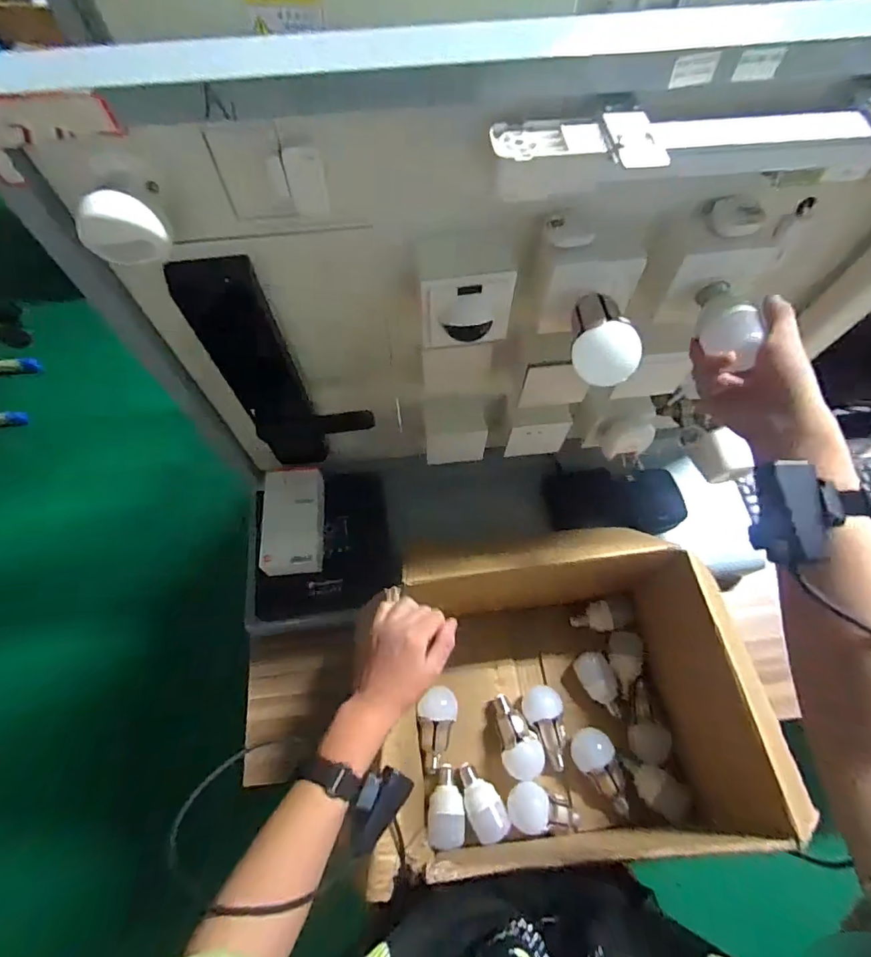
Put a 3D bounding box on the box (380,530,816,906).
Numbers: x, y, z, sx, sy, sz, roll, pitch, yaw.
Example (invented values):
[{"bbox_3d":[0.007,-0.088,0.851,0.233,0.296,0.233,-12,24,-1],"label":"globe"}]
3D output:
[{"bbox_3d":[0.150,0.289,0.657,0.398,0.256,0.361,-5,65,-2],"label":"box"}]

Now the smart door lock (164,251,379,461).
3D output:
[{"bbox_3d":[-0.173,-0.109,0.604,0.134,0.332,0.049,-17,66,-7],"label":"smart door lock"}]

